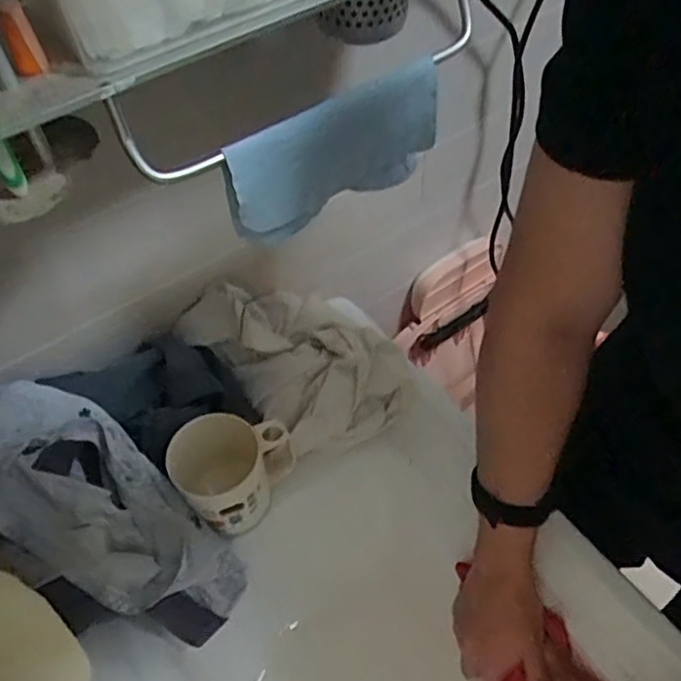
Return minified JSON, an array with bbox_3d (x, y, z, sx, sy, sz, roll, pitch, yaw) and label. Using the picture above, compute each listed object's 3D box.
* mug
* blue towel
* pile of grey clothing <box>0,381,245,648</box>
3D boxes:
[{"bbox_3d":[-0.096,0.123,0.593,0.108,0.101,0.077,-16,53,-9],"label":"mug"},{"bbox_3d":[-0.002,-0.123,0.430,0.155,0.085,0.015,-26,55,-16],"label":"blue towel"},{"bbox_3d":[-0.189,0.142,0.518,0.290,0.052,0.151,41,52,-23],"label":"pile of grey clothing"}]

